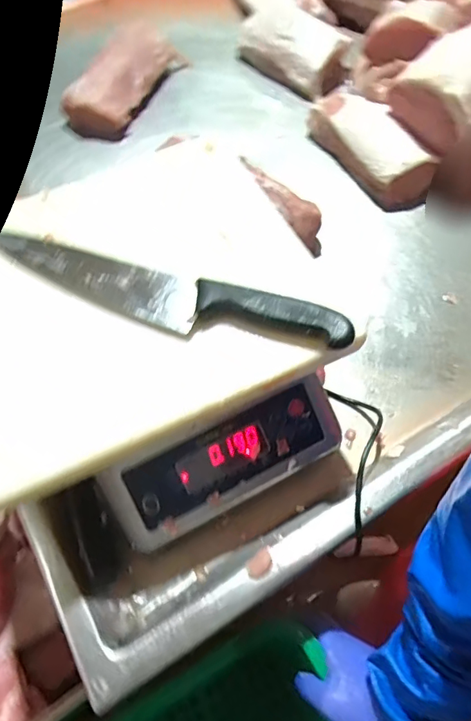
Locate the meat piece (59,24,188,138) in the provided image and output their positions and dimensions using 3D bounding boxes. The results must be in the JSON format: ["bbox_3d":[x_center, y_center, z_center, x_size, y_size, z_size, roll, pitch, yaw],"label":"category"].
[{"bbox_3d":[-0.175,-0.457,0.806,0.095,0.071,0.237,22,65,14],"label":"meat piece"}]

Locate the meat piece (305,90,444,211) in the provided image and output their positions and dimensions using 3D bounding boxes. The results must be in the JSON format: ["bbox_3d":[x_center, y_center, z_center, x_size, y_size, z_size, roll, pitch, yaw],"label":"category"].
[{"bbox_3d":[0.182,-0.320,0.712,0.082,0.053,0.253,-26,64,-11],"label":"meat piece"}]

